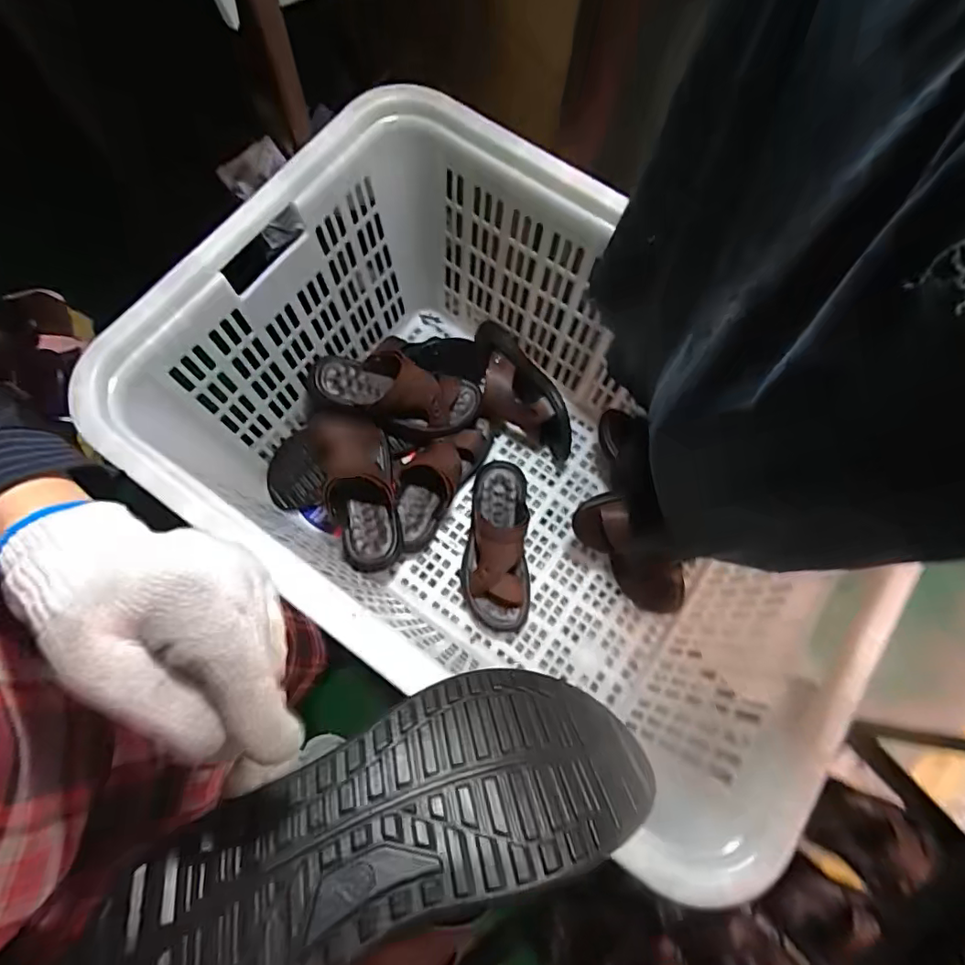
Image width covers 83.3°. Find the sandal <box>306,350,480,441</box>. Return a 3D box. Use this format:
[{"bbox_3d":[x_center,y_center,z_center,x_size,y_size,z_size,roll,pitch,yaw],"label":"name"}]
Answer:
[{"bbox_3d":[-0.137,-0.149,0.893,0.280,0.107,0.103,12,72,-15],"label":"sandal"}]

